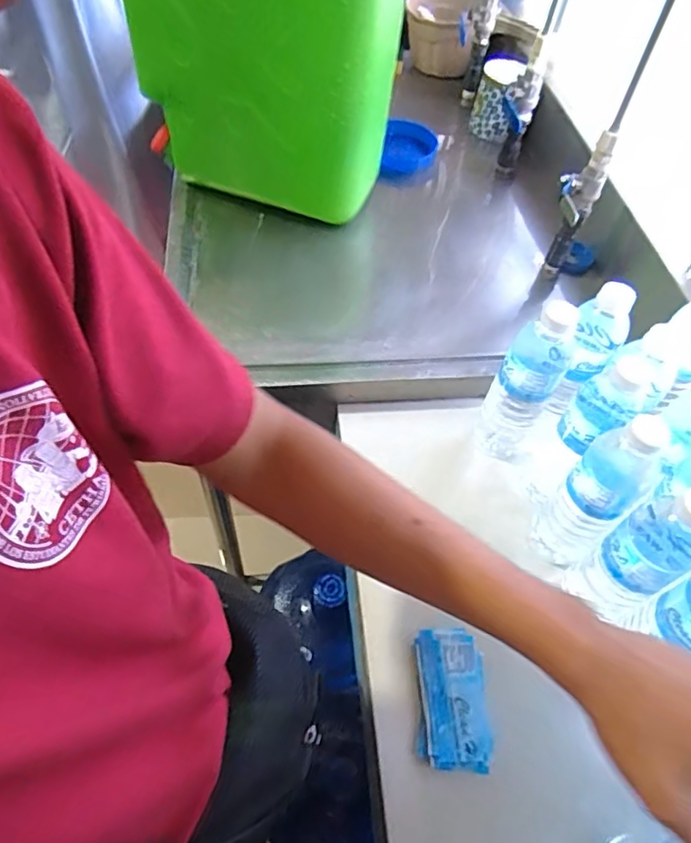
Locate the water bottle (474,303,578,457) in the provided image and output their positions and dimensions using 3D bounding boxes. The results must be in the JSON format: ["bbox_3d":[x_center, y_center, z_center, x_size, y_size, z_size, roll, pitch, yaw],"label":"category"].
[{"bbox_3d":[0.192,-0.049,0.603,0.052,0.180,0.071,27,57,13],"label":"water bottle"}]

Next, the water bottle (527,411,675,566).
[{"bbox_3d":[0.237,0.065,0.537,0.058,0.208,0.068,40,61,20],"label":"water bottle"}]

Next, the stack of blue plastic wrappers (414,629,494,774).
[{"bbox_3d":[0.095,0.247,0.516,0.062,0.016,0.111,5,55,-2],"label":"stack of blue plastic wrappers"}]

